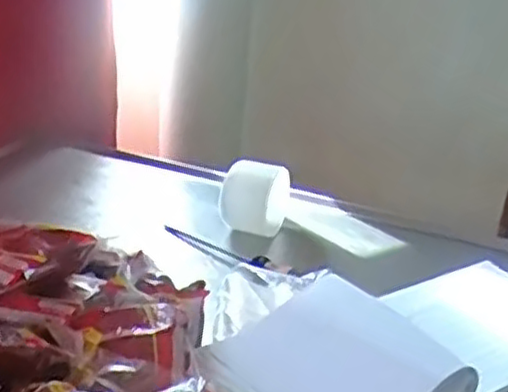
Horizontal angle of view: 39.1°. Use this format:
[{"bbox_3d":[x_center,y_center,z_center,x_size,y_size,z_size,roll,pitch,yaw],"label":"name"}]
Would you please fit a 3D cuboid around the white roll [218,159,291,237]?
[{"bbox_3d":[0.002,-0.004,1.154,0.091,0.114,0.098,4,28,-2],"label":"white roll"}]

